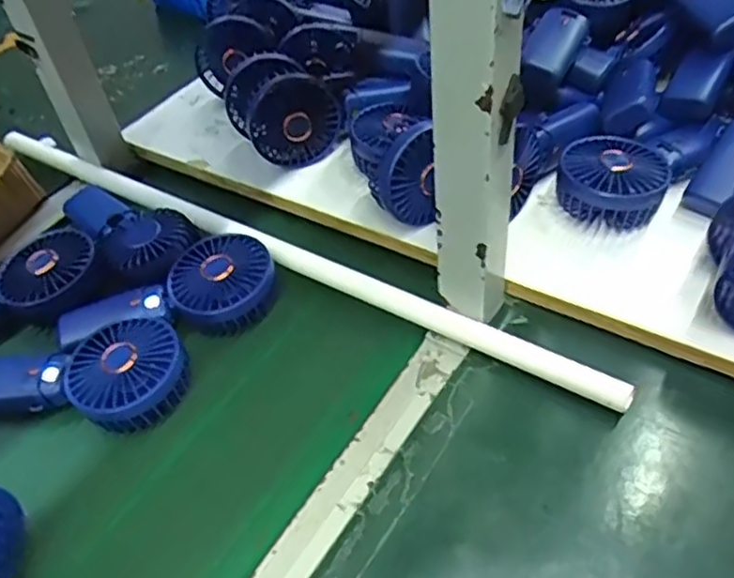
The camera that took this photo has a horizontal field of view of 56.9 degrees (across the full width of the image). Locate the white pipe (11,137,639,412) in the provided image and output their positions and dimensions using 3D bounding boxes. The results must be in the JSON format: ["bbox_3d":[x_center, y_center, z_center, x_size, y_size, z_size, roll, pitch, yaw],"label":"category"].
[{"bbox_3d":[-0.102,-0.050,0.603,0.676,0.023,0.022,24,54,22],"label":"white pipe"}]

